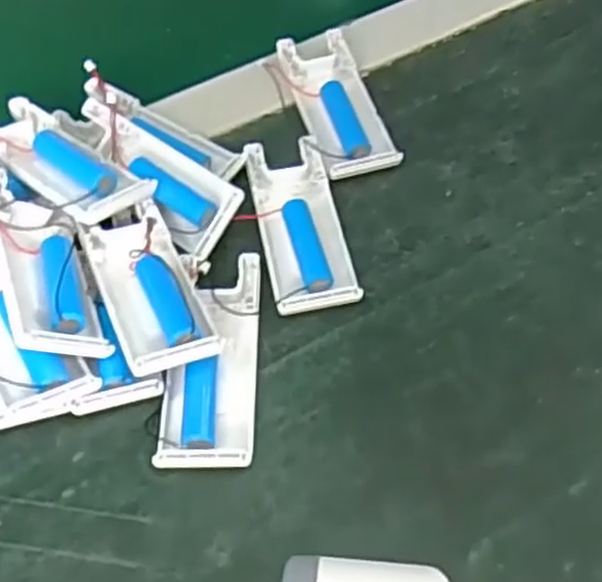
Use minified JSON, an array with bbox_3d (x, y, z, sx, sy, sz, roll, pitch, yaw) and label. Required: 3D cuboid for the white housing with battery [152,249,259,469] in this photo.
[{"bbox_3d":[-0.039,0.028,0.340,0.038,0.014,0.102,0,56,1],"label":"white housing with battery"}]

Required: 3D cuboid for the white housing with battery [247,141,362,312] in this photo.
[{"bbox_3d":[0.000,-0.034,0.382,0.040,0.010,0.102,-10,57,-6],"label":"white housing with battery"}]

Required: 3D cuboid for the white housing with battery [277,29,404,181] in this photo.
[{"bbox_3d":[0.020,-0.104,0.427,0.040,0.013,0.100,-14,57,-9],"label":"white housing with battery"}]

